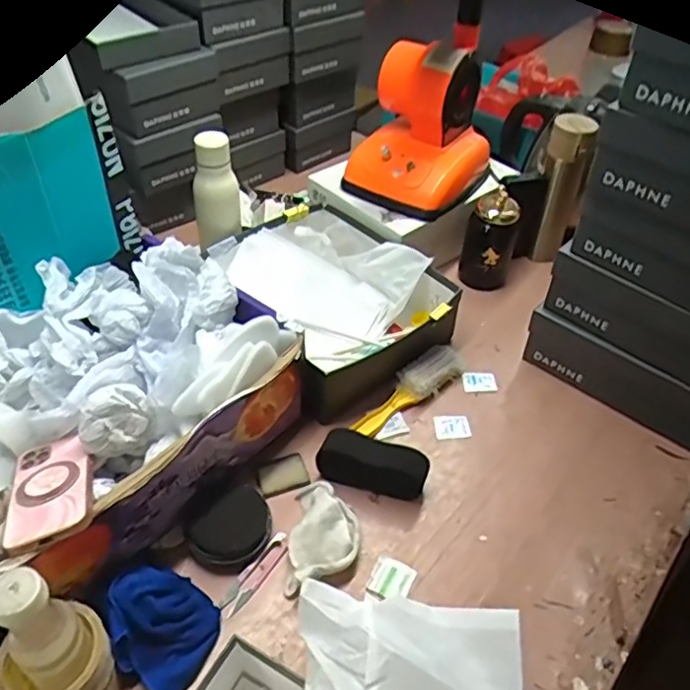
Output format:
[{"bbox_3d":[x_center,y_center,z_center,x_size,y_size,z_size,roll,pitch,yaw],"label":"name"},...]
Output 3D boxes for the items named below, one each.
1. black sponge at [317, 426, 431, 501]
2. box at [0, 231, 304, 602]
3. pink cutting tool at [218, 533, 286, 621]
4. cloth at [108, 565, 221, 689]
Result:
[{"bbox_3d":[0.031,0.142,0.753,0.126,0.070,0.033,13,45,10],"label":"black sponge"},{"bbox_3d":[-0.282,0.052,0.700,0.309,0.183,0.373,27,49,23],"label":"box"},{"bbox_3d":[-0.096,0.242,0.683,0.027,0.009,0.098,26,49,22],"label":"pink cutting tool"},{"bbox_3d":[-0.181,0.264,0.616,0.110,0.054,0.104,24,48,20],"label":"cloth"}]

